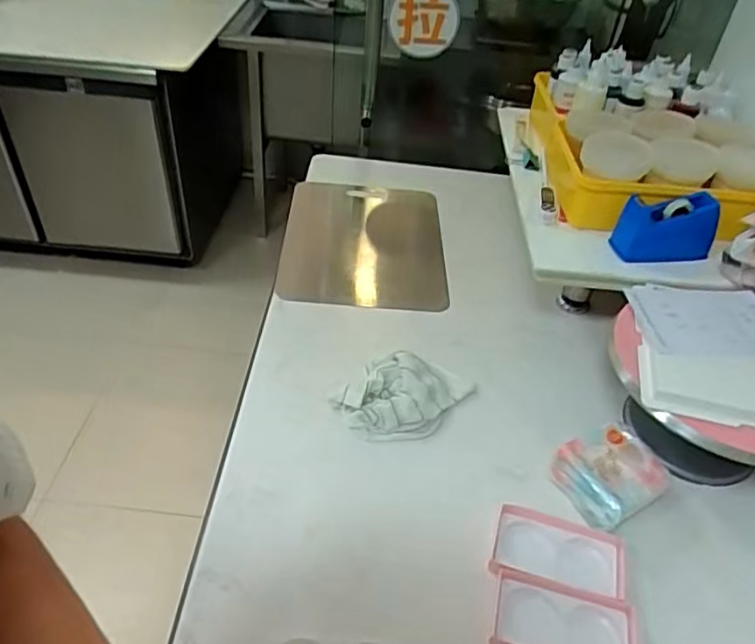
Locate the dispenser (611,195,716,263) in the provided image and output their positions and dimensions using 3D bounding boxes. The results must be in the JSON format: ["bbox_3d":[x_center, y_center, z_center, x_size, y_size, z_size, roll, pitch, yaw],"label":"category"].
[{"bbox_3d":[0.434,-0.141,0.925,0.135,0.088,0.061,-3,43,-9],"label":"dispenser"}]

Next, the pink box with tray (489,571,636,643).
[{"bbox_3d":[0.198,0.321,0.653,0.148,0.015,0.082,12,42,7],"label":"pink box with tray"}]

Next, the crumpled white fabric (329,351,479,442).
[{"bbox_3d":[0.044,0.100,0.870,0.188,0.037,0.126,-31,53,-34],"label":"crumpled white fabric"}]

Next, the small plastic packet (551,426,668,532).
[{"bbox_3d":[0.286,0.193,0.775,0.125,0.055,0.106,-20,48,-26],"label":"small plastic packet"}]

